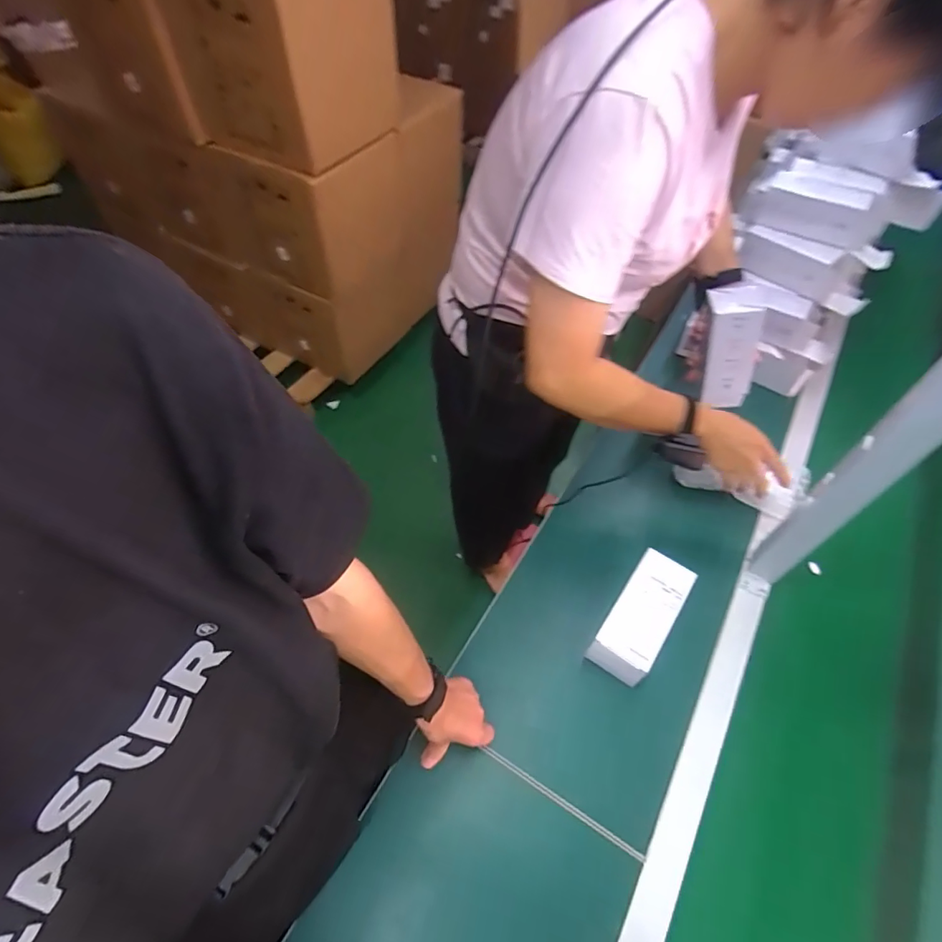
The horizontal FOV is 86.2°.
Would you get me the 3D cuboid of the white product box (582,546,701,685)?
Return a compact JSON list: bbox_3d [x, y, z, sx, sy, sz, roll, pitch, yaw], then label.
[{"bbox_3d":[0.234,0.197,0.689,0.075,0.058,0.166,32,59,20],"label":"white product box"}]

